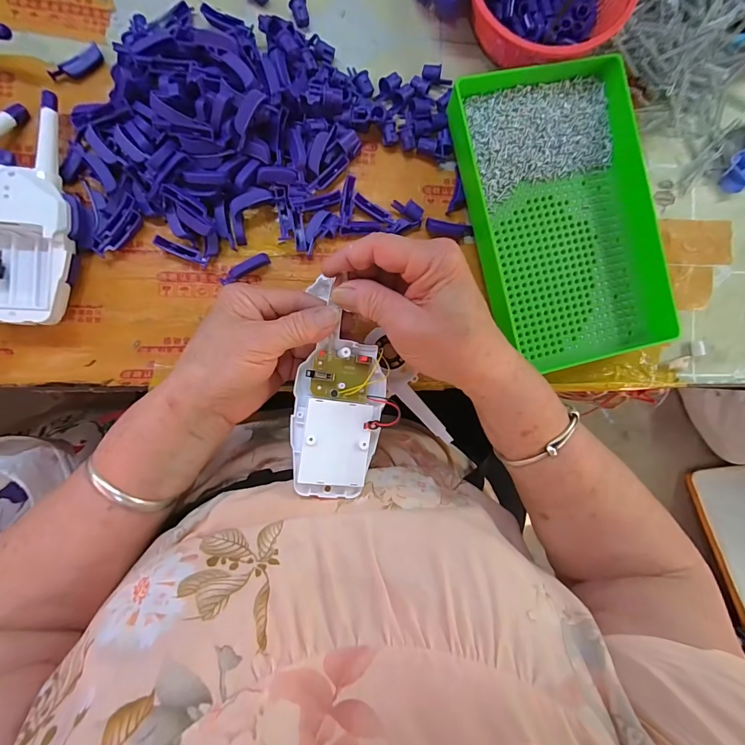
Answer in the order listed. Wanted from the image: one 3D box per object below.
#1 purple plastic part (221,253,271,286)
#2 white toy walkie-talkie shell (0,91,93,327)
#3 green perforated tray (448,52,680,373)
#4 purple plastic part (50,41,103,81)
[{"bbox_3d":[-0.103,-0.085,0.309,0.042,0.010,0.009,-31,94,-7],"label":"purple plastic part"},{"bbox_3d":[-0.250,-0.118,0.278,0.062,0.034,0.163,6,89,-8],"label":"white toy walkie-talkie shell"},{"bbox_3d":[0.161,-0.131,0.322,0.146,0.031,0.246,-15,92,-7],"label":"green perforated tray"},{"bbox_3d":[-0.230,-0.240,0.297,0.042,0.011,0.010,-42,95,-6],"label":"purple plastic part"}]

